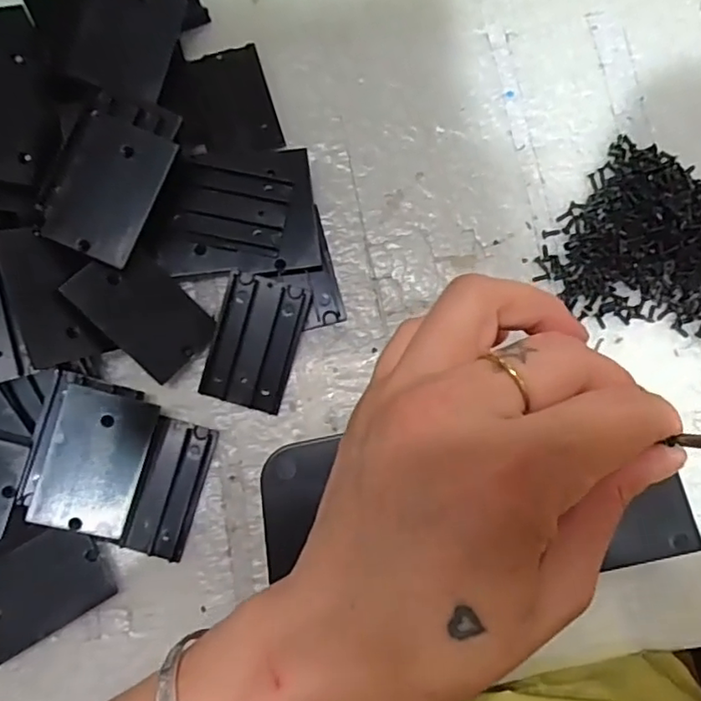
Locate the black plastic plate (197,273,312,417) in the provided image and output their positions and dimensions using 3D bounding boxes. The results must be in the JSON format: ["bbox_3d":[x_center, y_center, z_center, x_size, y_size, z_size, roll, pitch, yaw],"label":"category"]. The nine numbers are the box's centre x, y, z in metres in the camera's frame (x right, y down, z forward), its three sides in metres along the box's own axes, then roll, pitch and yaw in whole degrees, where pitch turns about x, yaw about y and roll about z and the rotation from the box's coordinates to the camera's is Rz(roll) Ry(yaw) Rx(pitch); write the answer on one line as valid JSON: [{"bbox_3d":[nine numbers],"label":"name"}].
[{"bbox_3d":[-0.041,-0.003,0.253,0.035,0.010,0.053,15,80,2],"label":"black plastic plate"}]

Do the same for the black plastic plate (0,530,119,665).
[{"bbox_3d":[-0.125,0.095,0.235,0.055,0.007,0.036,-30,92,-3],"label":"black plastic plate"}]

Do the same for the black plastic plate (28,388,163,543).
[{"bbox_3d":[-0.102,0.045,0.237,0.037,0.004,0.055,17,85,-20],"label":"black plastic plate"}]

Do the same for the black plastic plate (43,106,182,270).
[{"bbox_3d":[-0.097,-0.065,0.237,0.041,0.005,0.055,23,86,8],"label":"black plastic plate"}]

